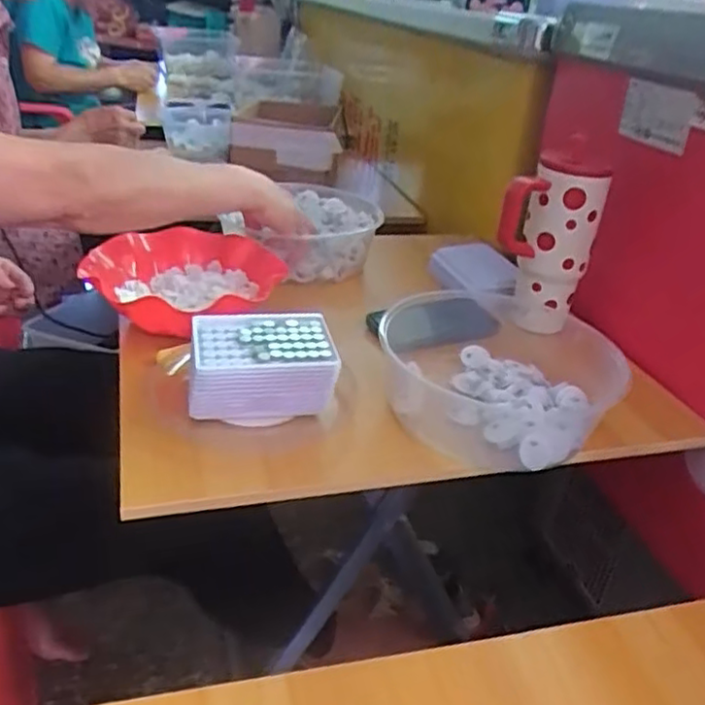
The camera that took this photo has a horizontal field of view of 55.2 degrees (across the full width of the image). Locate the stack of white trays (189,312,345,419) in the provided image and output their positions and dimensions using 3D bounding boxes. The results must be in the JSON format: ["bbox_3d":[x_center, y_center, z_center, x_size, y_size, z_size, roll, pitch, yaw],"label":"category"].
[{"bbox_3d":[-0.089,0.014,0.643,0.135,0.065,0.103,-3,30,-15],"label":"stack of white trays"}]

